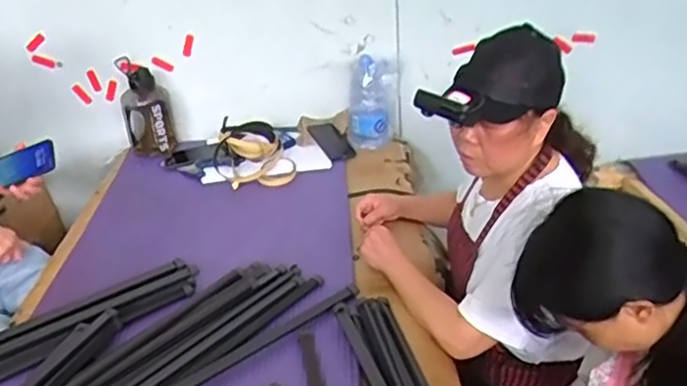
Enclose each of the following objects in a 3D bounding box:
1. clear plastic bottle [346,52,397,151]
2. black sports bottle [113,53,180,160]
[{"bbox_3d":[0.082,-0.256,1.787,0.135,0.245,0.131,-1,27,5],"label":"clear plastic bottle"},{"bbox_3d":[-0.542,-0.232,1.780,0.135,0.245,0.155,-13,28,-17],"label":"black sports bottle"}]

